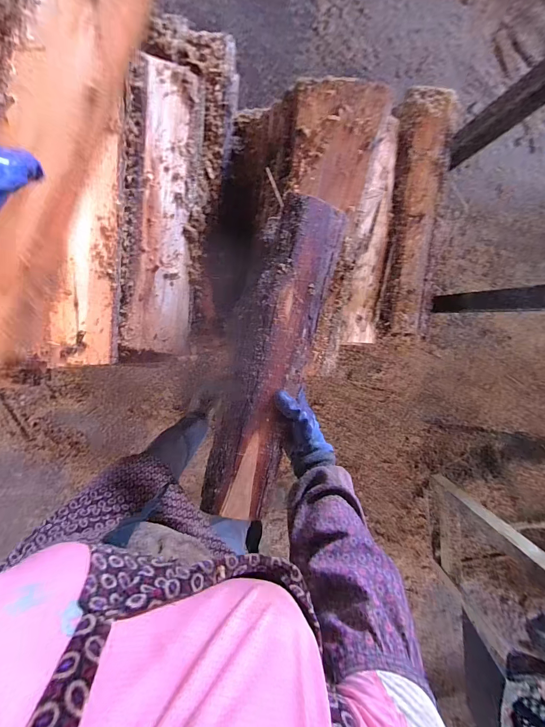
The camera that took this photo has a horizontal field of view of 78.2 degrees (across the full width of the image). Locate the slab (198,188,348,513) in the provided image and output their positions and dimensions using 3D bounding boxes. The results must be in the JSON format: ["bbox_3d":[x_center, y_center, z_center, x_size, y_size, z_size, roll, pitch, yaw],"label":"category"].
[{"bbox_3d":[0.001,-0.009,0.516,0.109,0.024,0.489,16,90,-6],"label":"slab"}]

